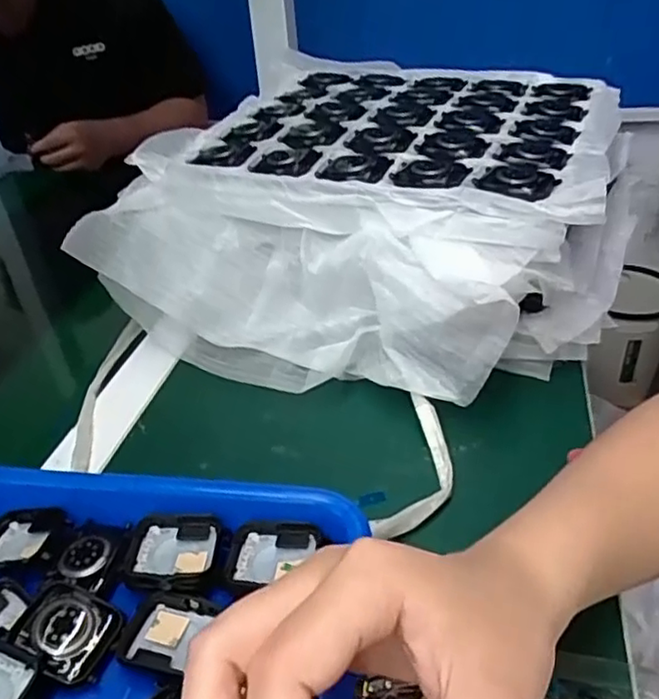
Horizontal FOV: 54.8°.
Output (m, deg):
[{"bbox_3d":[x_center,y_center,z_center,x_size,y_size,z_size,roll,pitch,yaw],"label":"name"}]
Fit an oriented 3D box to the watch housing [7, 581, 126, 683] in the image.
[{"bbox_3d":[-0.112,0.119,0.273,0.039,0.013,0.035,13,39,25],"label":"watch housing"}]

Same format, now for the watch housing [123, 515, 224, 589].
[{"bbox_3d":[-0.074,0.096,0.301,0.041,0.011,0.039,-2,35,5],"label":"watch housing"}]

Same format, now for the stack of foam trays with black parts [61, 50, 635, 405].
[{"bbox_3d":[0.036,-0.107,0.494,0.350,0.134,0.303,14,40,26],"label":"stack of foam trays with black parts"}]

